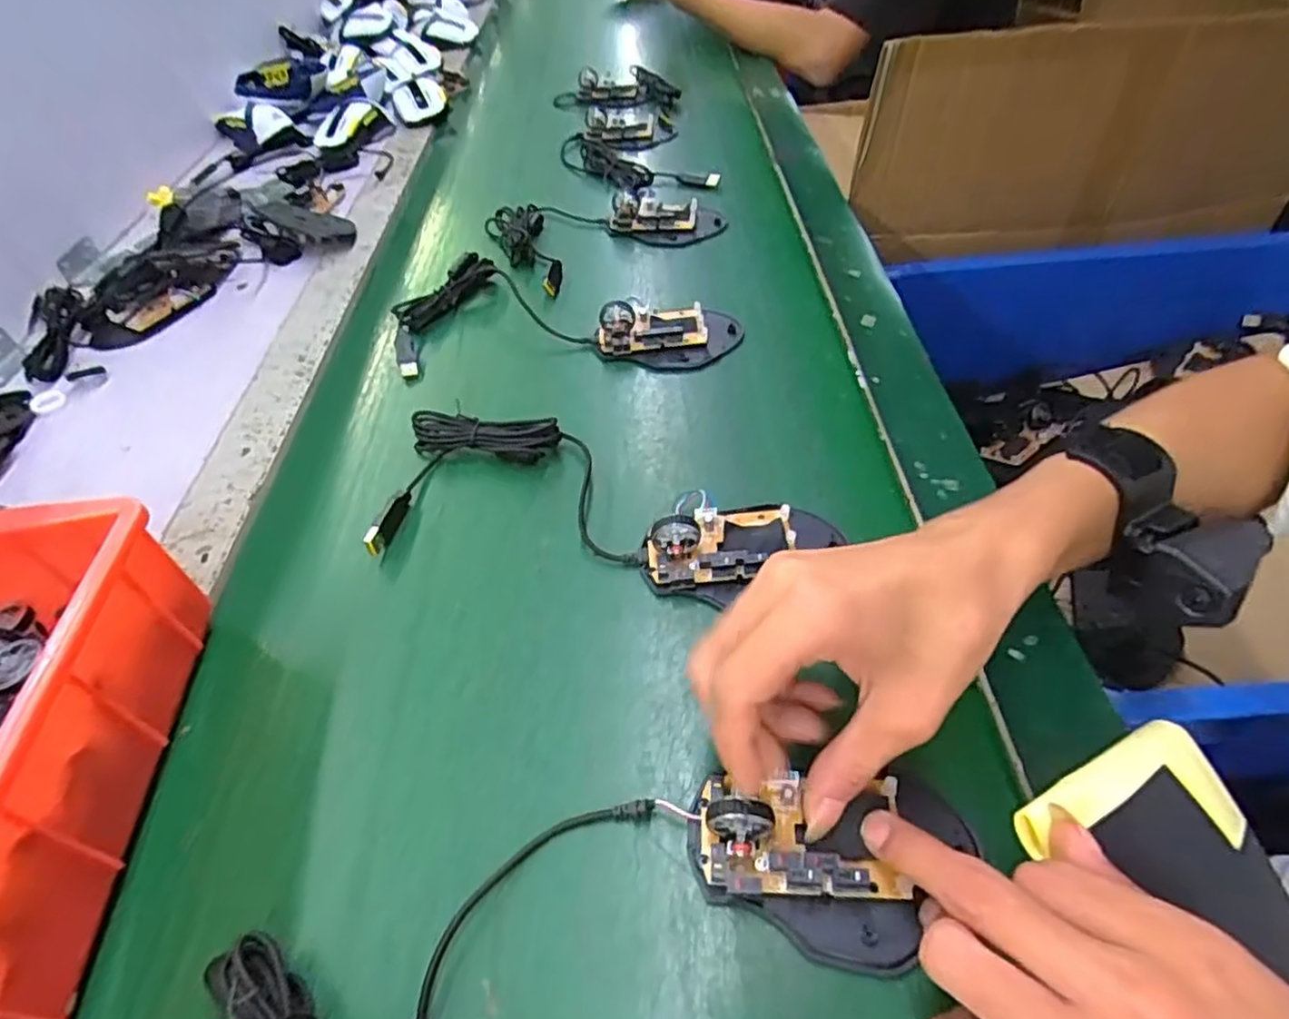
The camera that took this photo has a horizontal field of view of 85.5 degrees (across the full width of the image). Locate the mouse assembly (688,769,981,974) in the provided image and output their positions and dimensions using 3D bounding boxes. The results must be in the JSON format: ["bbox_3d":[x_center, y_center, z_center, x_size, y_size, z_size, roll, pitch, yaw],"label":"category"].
[{"bbox_3d":[0.072,0.132,0.264,0.107,0.032,0.065,-2,48,4],"label":"mouse assembly"}]

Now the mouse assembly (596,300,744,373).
[{"bbox_3d":[0.019,-0.134,0.517,0.106,0.030,0.063,-6,48,0],"label":"mouse assembly"}]

